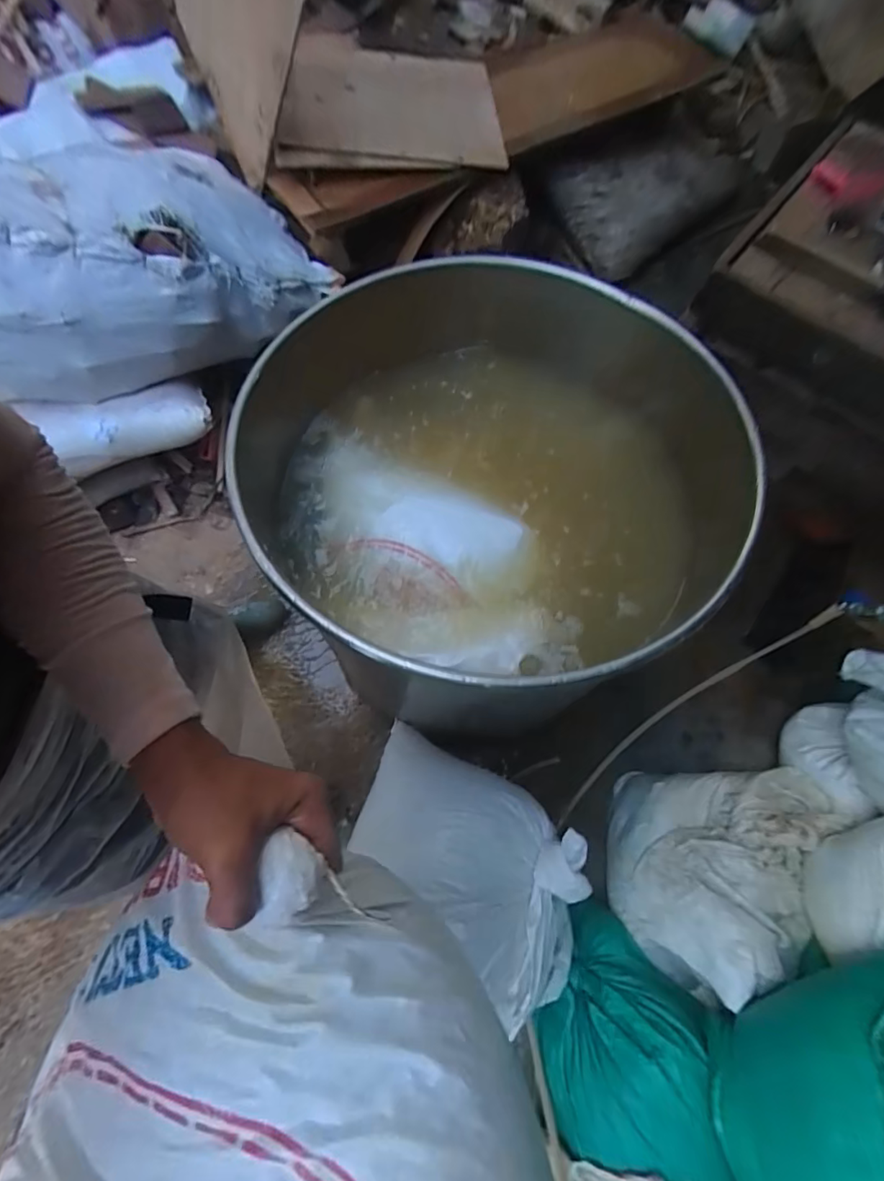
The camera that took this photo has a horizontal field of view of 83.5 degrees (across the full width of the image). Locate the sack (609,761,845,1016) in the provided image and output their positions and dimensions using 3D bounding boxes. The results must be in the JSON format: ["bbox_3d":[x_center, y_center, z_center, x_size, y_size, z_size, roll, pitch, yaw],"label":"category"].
[{"bbox_3d":[0.581,0.583,1.080,0.327,0.233,0.495,26,71,9],"label":"sack"}]

